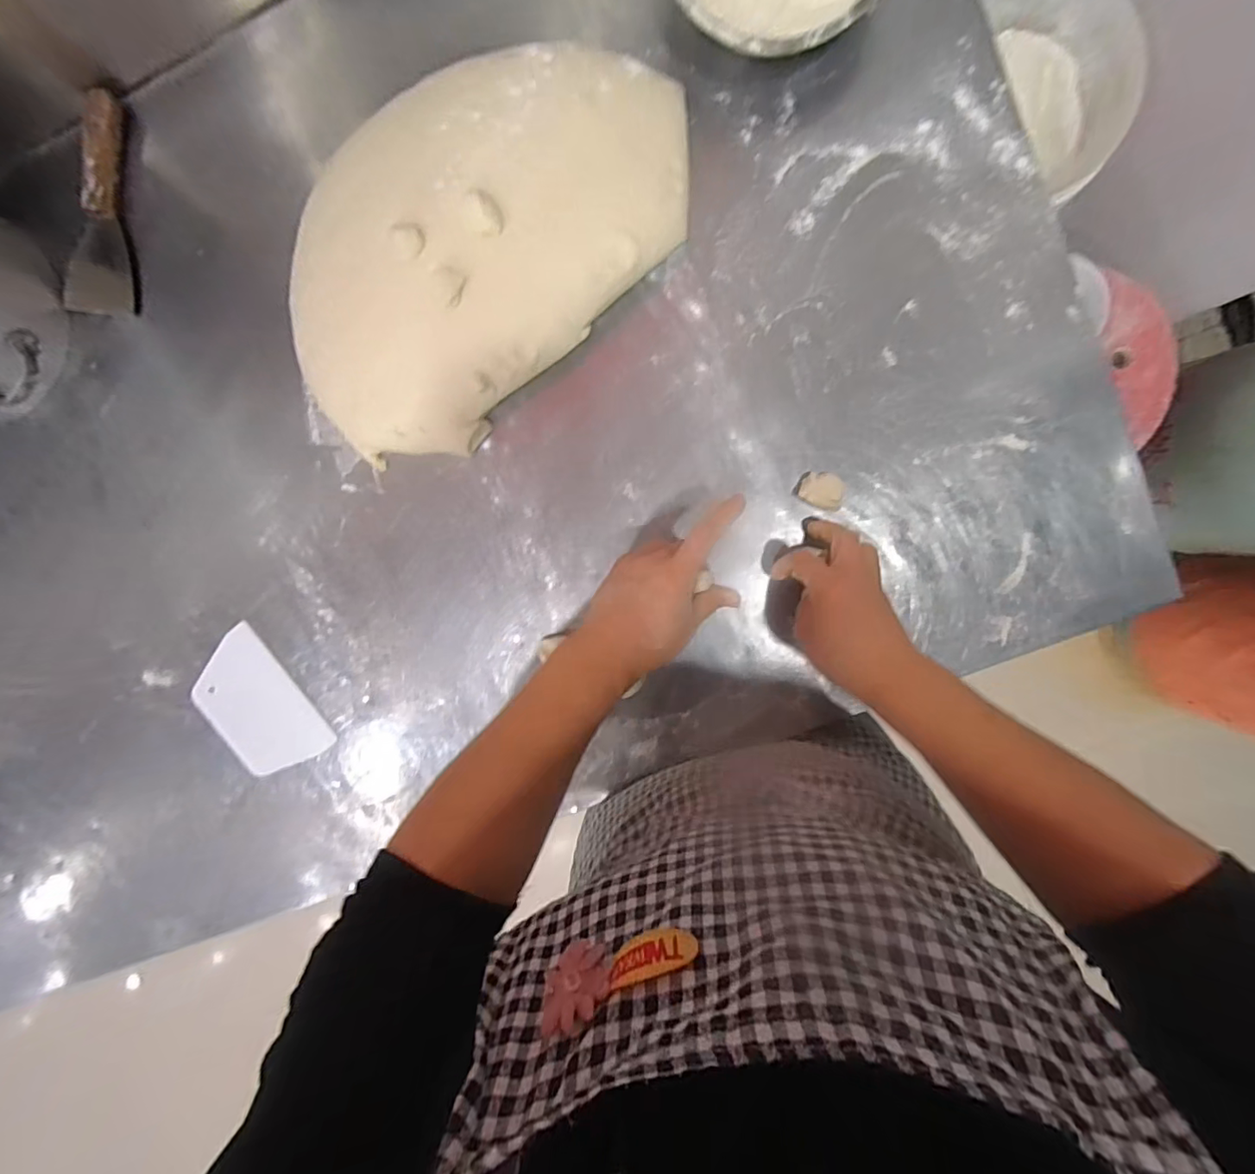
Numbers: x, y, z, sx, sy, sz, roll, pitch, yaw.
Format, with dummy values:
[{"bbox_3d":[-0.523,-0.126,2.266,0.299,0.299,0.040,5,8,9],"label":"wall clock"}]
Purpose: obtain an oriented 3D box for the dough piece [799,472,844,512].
[{"bbox_3d":[0.167,-0.084,0.462,0.036,0.016,0.030,15,98,3],"label":"dough piece"}]

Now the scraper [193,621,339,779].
[{"bbox_3d":[-0.372,0.125,0.537,0.099,0.007,0.142,-41,87,9],"label":"scraper"}]

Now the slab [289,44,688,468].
[{"bbox_3d":[-0.134,-0.292,0.449,0.389,0.060,0.241,-40,92,8],"label":"slab"}]

